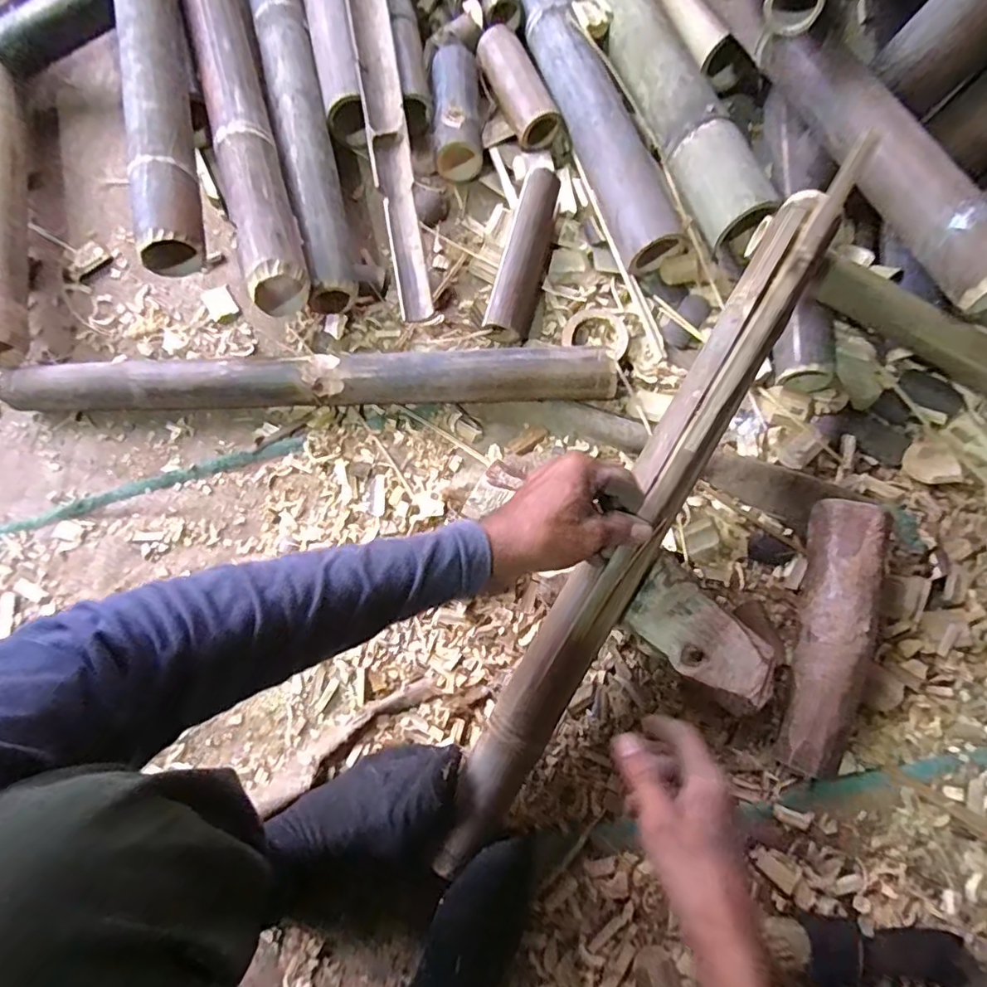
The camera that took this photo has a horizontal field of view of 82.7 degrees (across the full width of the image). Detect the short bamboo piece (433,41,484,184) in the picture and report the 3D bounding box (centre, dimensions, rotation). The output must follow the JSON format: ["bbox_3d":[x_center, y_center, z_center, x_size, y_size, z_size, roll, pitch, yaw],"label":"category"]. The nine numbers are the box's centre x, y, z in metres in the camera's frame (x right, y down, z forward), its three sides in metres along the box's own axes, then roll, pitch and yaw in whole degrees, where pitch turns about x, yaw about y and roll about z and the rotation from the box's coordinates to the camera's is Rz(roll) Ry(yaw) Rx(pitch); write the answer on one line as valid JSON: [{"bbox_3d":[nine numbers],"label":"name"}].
[{"bbox_3d":[-0.046,-0.473,0.691,0.058,0.049,0.154,-4,77,0],"label":"short bamboo piece"}]

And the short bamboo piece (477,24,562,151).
[{"bbox_3d":[0.029,-0.507,0.704,0.058,0.048,0.150,-23,78,-4],"label":"short bamboo piece"}]

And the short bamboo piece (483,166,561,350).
[{"bbox_3d":[0.038,-0.272,0.644,0.046,0.049,0.199,16,78,5],"label":"short bamboo piece"}]

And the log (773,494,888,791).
[{"bbox_3d":[0.318,0.133,0.531,0.055,0.066,0.250,15,78,3],"label":"log"}]

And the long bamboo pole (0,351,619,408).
[{"bbox_3d":[-0.198,-0.118,0.608,0.644,0.064,0.050,0,77,1],"label":"long bamboo pole"}]

